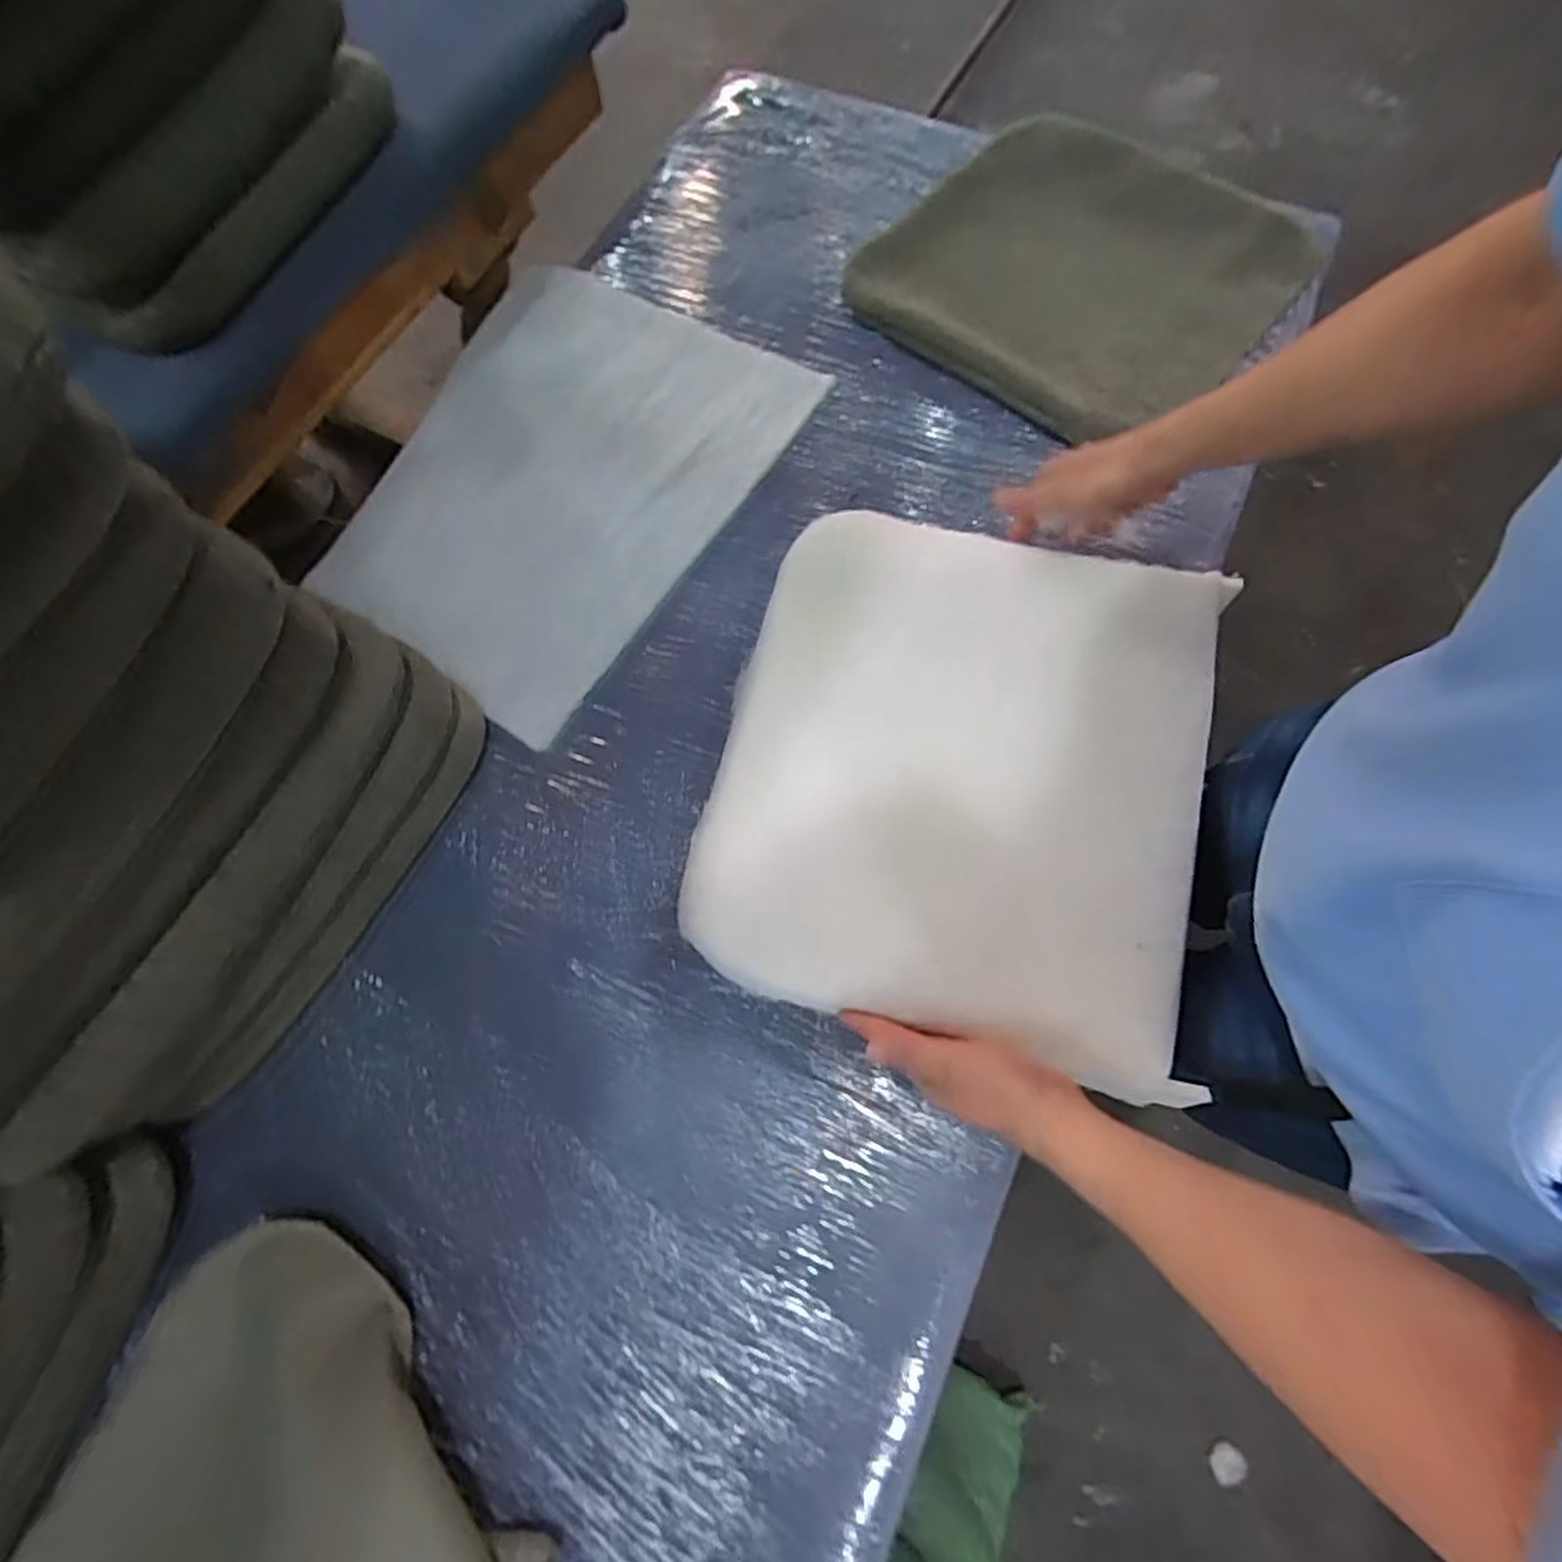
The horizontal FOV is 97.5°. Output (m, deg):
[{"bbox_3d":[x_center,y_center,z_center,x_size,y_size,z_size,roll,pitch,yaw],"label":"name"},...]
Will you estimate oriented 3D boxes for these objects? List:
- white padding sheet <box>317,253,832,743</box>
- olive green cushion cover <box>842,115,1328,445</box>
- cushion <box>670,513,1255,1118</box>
[{"bbox_3d":[-0.264,-0.365,0.794,0.415,0.016,0.556,30,75,12],"label":"white padding sheet"},{"bbox_3d":[0.364,-0.640,0.846,0.449,0.088,0.420,40,77,14],"label":"olive green cushion cover"},{"bbox_3d":[0.152,-0.022,0.593,0.388,0.039,0.452,14,72,5],"label":"cushion"}]

